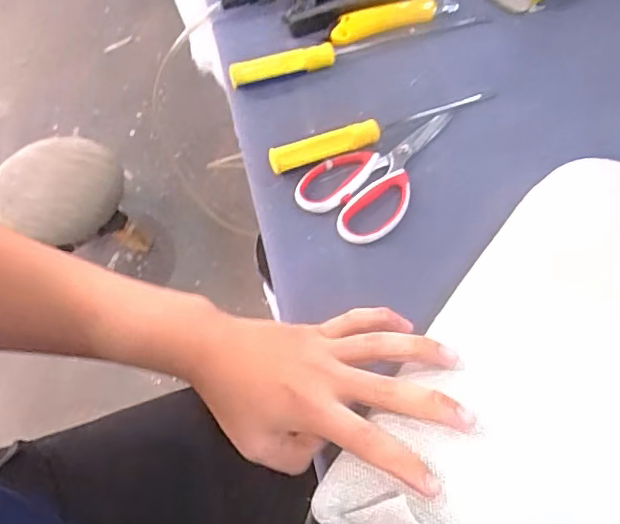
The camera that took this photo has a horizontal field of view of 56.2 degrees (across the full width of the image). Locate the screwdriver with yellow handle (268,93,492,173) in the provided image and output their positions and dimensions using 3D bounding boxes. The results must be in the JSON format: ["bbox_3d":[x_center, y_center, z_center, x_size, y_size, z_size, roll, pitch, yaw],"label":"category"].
[{"bbox_3d":[0.075,-0.138,0.580,0.242,0.033,0.020,-21,60,-9],"label":"screwdriver with yellow handle"}]

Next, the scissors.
[{"bbox_3d":[0.077,-0.095,0.570,0.100,0.017,0.183,38,69,23],"label":"scissors"}]

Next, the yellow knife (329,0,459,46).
[{"bbox_3d":[0.096,-0.286,0.674,0.159,0.017,0.032,-19,60,-8],"label":"yellow knife"}]

